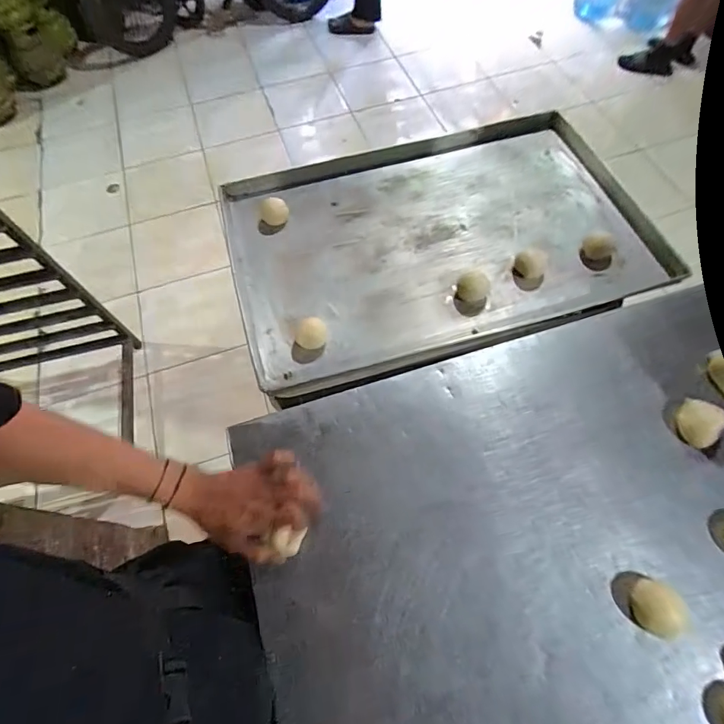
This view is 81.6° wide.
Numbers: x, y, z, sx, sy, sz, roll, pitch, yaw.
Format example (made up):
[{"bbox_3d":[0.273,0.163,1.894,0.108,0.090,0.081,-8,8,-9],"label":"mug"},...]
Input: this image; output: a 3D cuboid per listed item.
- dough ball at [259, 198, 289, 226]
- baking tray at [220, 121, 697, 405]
[{"bbox_3d":[-0.165,-0.282,0.786,0.052,0.036,0.053,-1,62,3],"label":"dough ball"},{"bbox_3d":[0.144,-0.237,0.762,0.746,0.028,0.474,-17,62,-6],"label":"baking tray"}]

